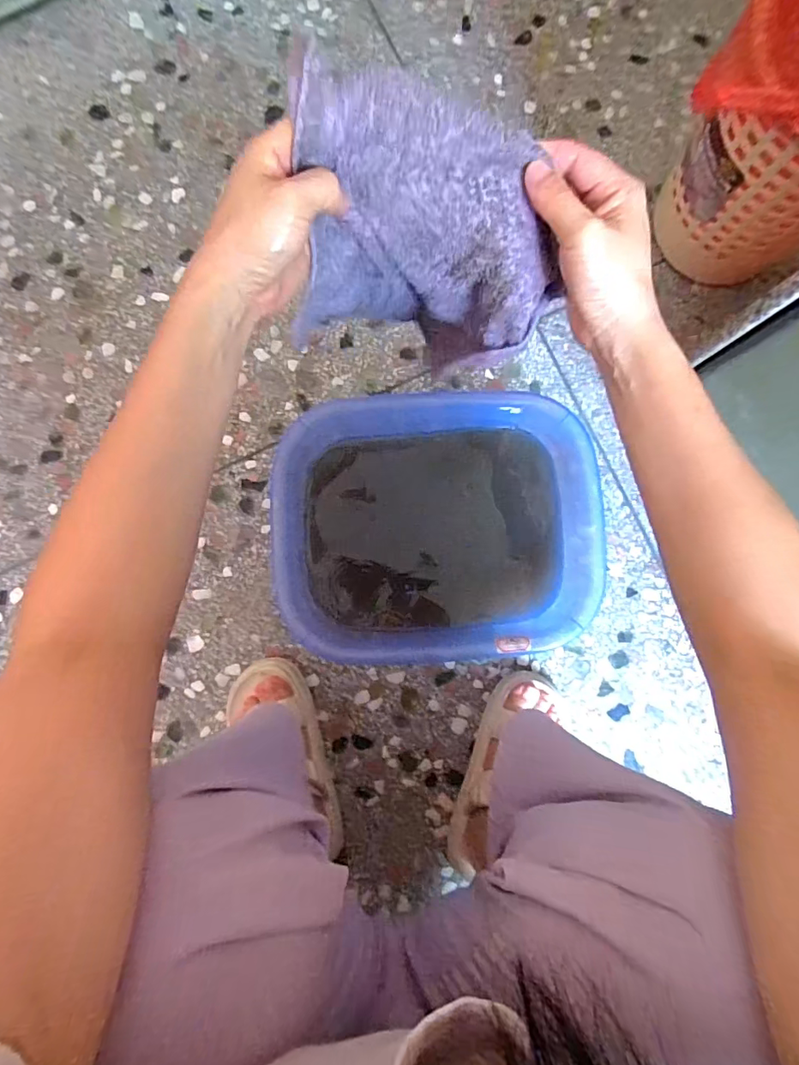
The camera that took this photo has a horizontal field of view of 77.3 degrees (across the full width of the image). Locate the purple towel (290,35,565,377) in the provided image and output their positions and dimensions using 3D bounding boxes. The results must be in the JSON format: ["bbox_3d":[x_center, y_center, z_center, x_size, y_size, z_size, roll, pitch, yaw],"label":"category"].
[{"bbox_3d":[0.016,-0.200,0.378,0.185,0.225,0.079,12,86,1],"label":"purple towel"}]

